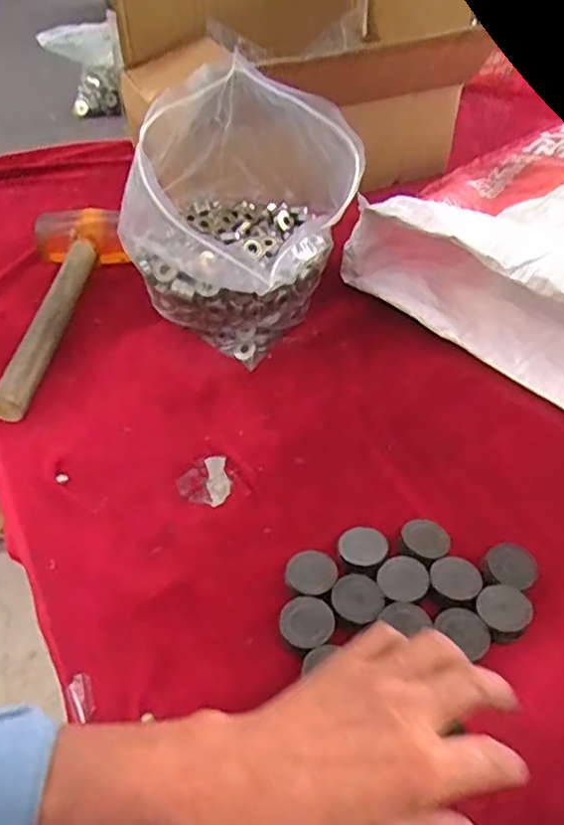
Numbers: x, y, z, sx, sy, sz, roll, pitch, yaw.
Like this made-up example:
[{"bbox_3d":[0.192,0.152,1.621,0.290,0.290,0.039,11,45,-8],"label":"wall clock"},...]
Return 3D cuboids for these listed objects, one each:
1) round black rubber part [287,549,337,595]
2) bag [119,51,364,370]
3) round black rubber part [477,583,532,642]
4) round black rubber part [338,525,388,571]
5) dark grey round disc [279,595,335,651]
[{"bbox_3d":[0.021,0.106,0.422,0.033,0.010,0.033,0,45,0],"label":"round black rubber part"},{"bbox_3d":[-0.028,-0.178,0.569,0.189,0.205,0.194,14,47,14],"label":"bag"},{"bbox_3d":[0.139,0.127,0.405,0.032,0.015,0.032,0,45,0],"label":"round black rubber part"},{"bbox_3d":[0.055,0.094,0.435,0.032,0.013,0.033,0,45,0],"label":"round black rubber part"},{"bbox_3d":[0.016,0.132,0.397,0.032,0.014,0.033,-38,52,-11],"label":"dark grey round disc"}]

